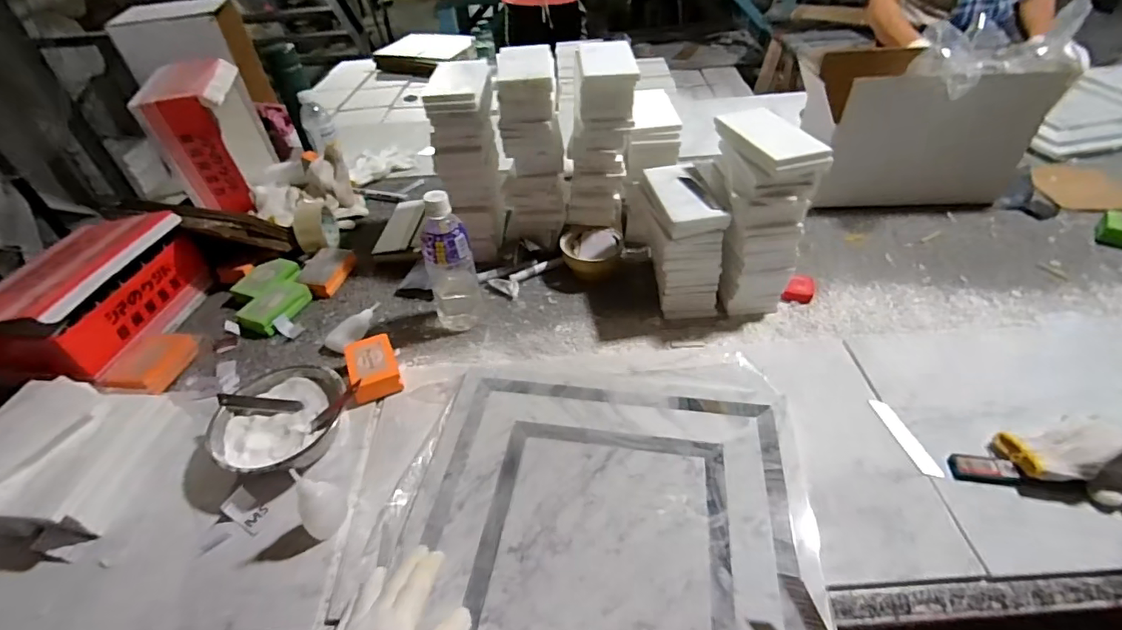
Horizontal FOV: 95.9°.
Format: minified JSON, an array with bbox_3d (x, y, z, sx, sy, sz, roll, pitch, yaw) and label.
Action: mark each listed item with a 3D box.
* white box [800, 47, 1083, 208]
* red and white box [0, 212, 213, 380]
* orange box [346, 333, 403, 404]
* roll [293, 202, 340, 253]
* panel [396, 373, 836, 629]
[{"bbox_3d":[0.612,-0.336,0.908,0.369,0.217,0.176,1,44,5],"label":"white box"},{"bbox_3d":[-0.688,-0.026,0.736,0.191,0.124,0.245,3,45,7],"label":"red and white box"},{"bbox_3d":[-0.249,0.068,0.672,0.062,0.033,0.095,-18,46,-14],"label":"orange box"},{"bbox_3d":[-0.433,-0.157,0.891,0.051,0.089,0.086,-12,45,-8],"label":"roll"},{"bbox_3d":[0.043,0.219,0.489,0.389,0.012,0.383,4,45,9],"label":"panel"}]

